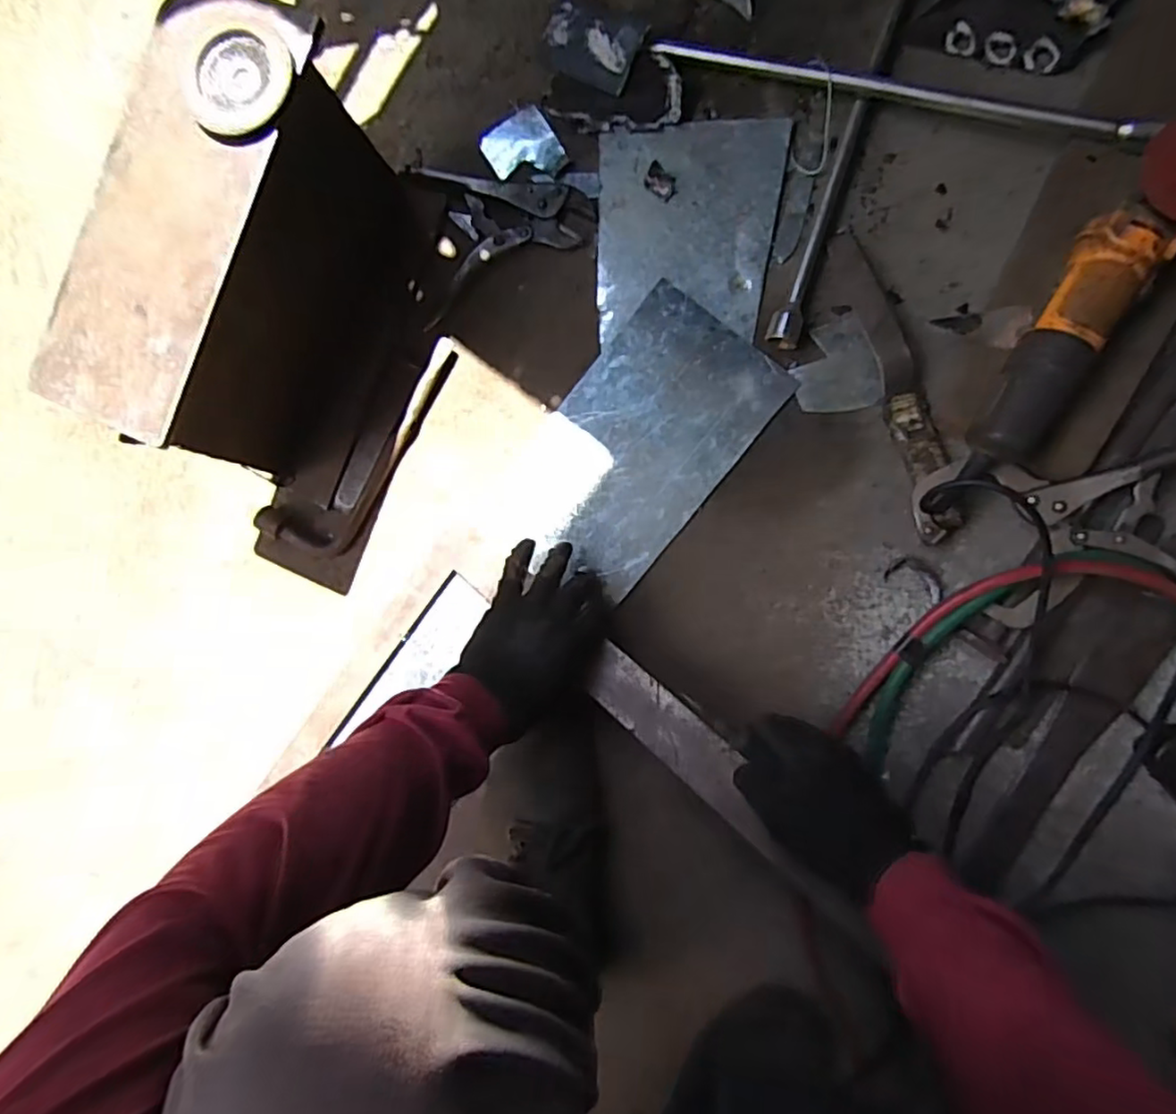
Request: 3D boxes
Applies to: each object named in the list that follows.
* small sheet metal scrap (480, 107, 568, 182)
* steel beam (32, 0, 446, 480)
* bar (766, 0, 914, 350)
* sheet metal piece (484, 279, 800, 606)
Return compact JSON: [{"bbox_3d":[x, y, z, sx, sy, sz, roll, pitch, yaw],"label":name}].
[{"bbox_3d":[-0.069,-0.431,0.687,0.072,0.008,0.071,-32,86,7],"label":"small sheet metal scrap"},{"bbox_3d":[-0.278,-0.250,0.588,0.119,0.267,0.324,23,93,7],"label":"steel beam"},{"bbox_3d":[0.264,-0.433,0.622,0.029,0.026,0.470,19,93,7],"label":"bar"},{"bbox_3d":[0.052,-0.115,0.669,0.175,0.007,0.294,39,94,5],"label":"sheet metal piece"}]

